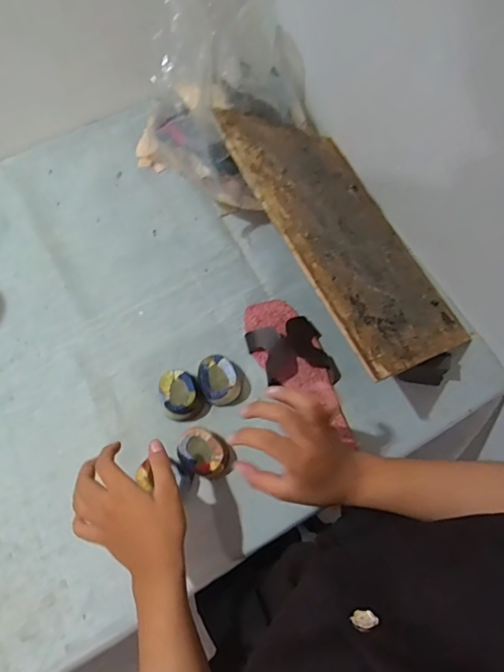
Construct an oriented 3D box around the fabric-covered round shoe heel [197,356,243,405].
[{"bbox_3d":[-0.042,0.055,0.591,0.056,0.039,0.065,-19,71,-7],"label":"fabric-covered round shoe heel"}]

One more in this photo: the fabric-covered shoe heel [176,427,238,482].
[{"bbox_3d":[-0.055,0.139,0.562,0.074,0.039,0.051,24,71,8],"label":"fabric-covered shoe heel"}]

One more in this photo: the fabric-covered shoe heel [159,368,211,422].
[{"bbox_3d":[-0.089,0.075,0.587,0.051,0.043,0.061,-27,72,-10],"label":"fabric-covered shoe heel"}]

